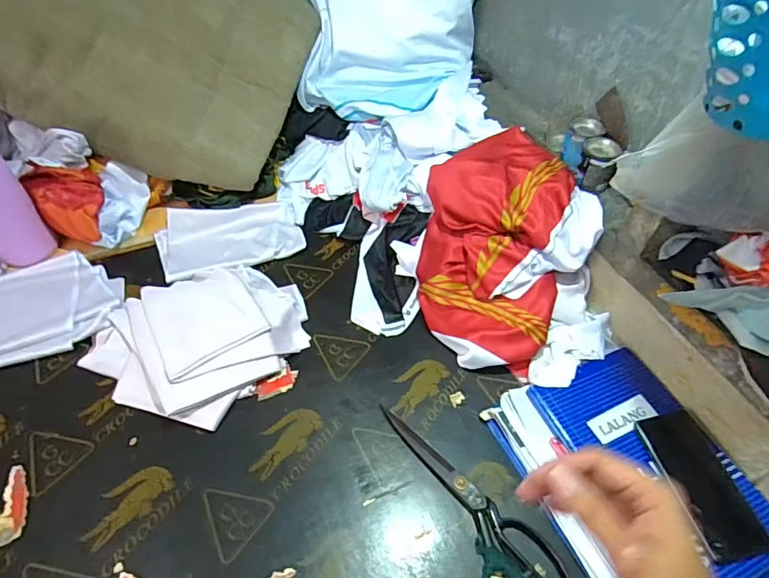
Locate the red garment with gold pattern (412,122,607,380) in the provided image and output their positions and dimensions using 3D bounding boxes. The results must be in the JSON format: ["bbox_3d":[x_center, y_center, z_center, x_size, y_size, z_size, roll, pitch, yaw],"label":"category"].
[{"bbox_3d":[0.182,-0.065,0.737,0.239,0.200,0.348,6,50,3],"label":"red garment with gold pattern"}]

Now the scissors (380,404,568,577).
[{"bbox_3d":[0.105,0.250,0.583,0.092,0.021,0.283,-21,54,-19],"label":"scissors"}]

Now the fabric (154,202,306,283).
[{"bbox_3d":[-0.283,-0.101,0.859,0.246,0.029,0.150,-16,52,-15],"label":"fabric"}]

